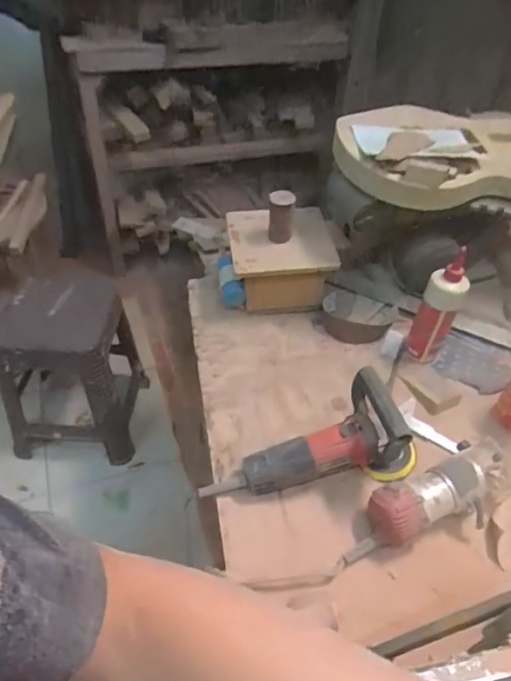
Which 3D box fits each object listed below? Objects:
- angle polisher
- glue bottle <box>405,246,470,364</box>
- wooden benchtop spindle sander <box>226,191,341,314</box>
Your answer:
[{"bbox_3d":[0.077,0.168,0.765,0.326,0.168,0.118,-17,50,-2],"label":"angle polisher"},{"bbox_3d":[0.335,-0.056,0.930,0.069,0.214,0.065,26,51,18],"label":"glue bottle"},{"bbox_3d":[0.047,-0.178,1.017,0.194,0.212,0.160,-2,48,-7],"label":"wooden benchtop spindle sander"}]

